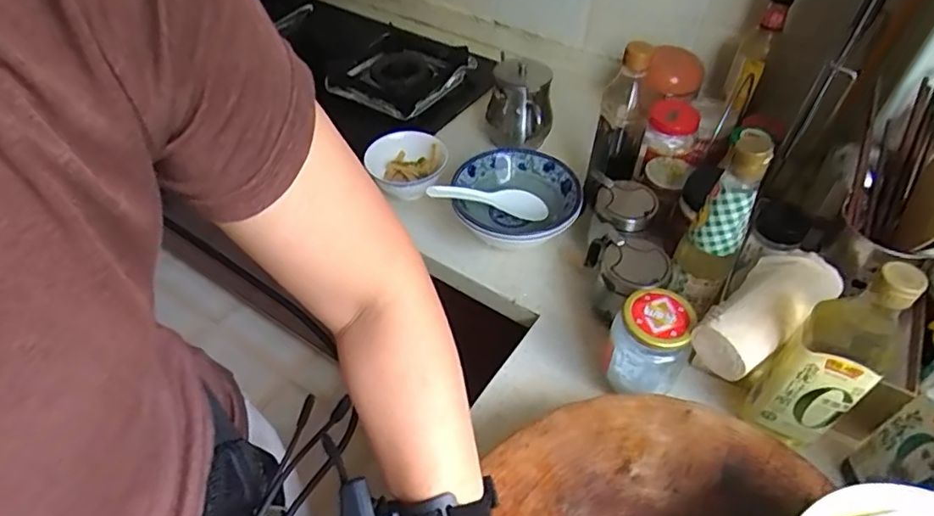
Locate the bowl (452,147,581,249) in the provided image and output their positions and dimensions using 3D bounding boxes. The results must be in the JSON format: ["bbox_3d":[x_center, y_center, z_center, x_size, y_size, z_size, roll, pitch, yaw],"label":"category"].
[{"bbox_3d":[0.067,-0.078,0.797,0.169,0.070,0.155,0,48,0],"label":"bowl"}]

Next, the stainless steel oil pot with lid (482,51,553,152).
[{"bbox_3d":[0.082,-0.242,0.911,0.104,0.126,0.102,0,48,0],"label":"stainless steel oil pot with lid"}]

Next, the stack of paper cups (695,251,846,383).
[{"bbox_3d":[0.295,0.051,0.569,0.173,0.067,0.071,-29,54,-23],"label":"stack of paper cups"}]

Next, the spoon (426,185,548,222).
[{"bbox_3d":[0.031,-0.079,0.773,0.173,0.025,0.059,8,44,-25],"label":"spoon"}]

